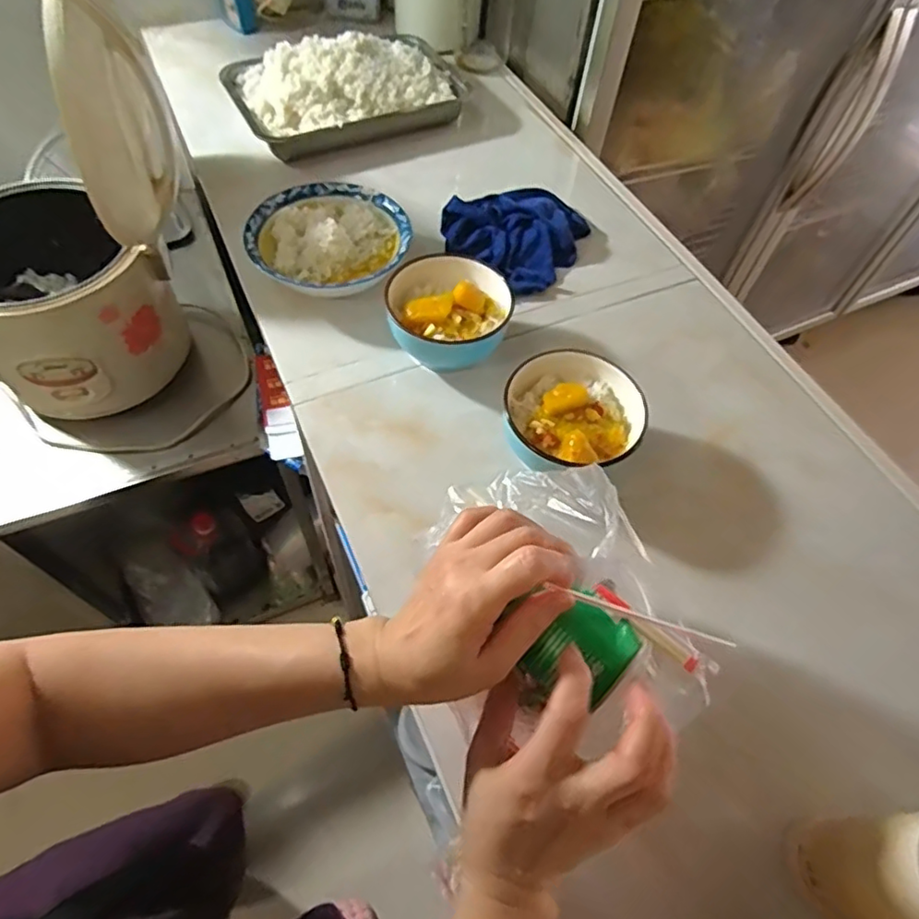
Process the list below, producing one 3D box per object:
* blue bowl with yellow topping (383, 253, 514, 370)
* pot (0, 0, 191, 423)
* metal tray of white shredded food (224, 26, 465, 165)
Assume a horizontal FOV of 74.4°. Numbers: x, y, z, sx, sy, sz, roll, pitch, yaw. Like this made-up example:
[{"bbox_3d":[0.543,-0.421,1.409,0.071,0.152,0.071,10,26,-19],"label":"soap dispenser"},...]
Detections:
[{"bbox_3d":[-0.009,-0.146,0.621,0.127,0.066,0.120,13,58,4],"label":"blue bowl with yellow topping"},{"bbox_3d":[-0.478,-0.284,0.716,0.299,0.455,0.282,2,58,-3],"label":"pot"},{"bbox_3d":[-0.156,-0.530,0.849,0.306,0.077,0.190,-24,62,-18],"label":"metal tray of white shredded food"}]

